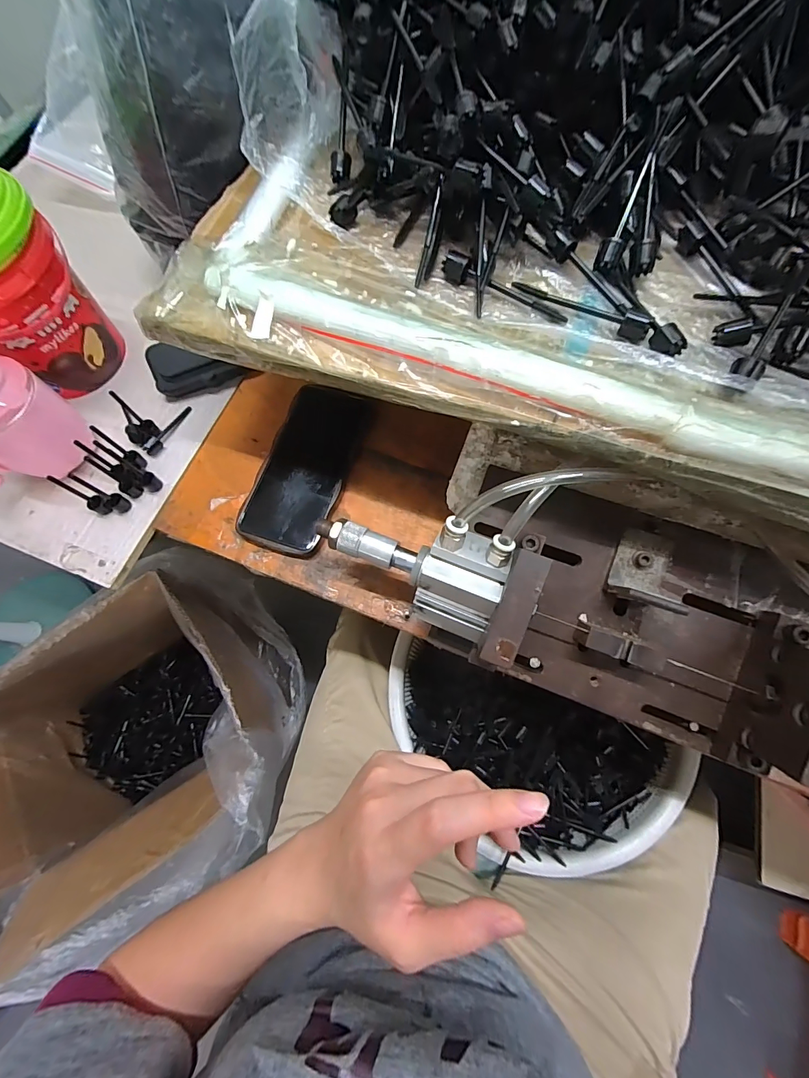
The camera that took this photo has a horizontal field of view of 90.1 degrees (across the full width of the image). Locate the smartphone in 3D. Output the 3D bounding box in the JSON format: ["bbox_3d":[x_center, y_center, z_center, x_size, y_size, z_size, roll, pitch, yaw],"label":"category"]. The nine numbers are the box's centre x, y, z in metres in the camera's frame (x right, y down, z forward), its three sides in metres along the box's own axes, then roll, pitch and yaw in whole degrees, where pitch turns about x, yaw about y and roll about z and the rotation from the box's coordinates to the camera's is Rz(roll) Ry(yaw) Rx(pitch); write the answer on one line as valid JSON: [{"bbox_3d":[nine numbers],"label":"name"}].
[{"bbox_3d":[-0.093,-0.067,0.377,0.079,0.012,0.161,18,78,9],"label":"smartphone"}]

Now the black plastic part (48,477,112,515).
[{"bbox_3d":[-0.288,-0.039,0.361,0.014,0.052,0.015,16,70,36],"label":"black plastic part"}]

